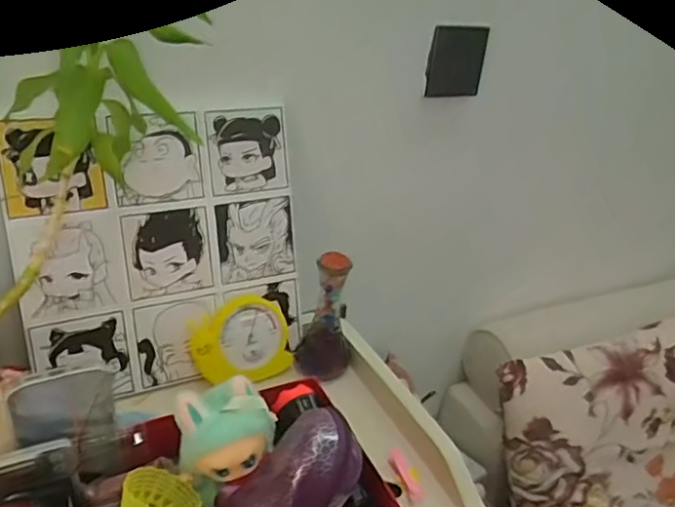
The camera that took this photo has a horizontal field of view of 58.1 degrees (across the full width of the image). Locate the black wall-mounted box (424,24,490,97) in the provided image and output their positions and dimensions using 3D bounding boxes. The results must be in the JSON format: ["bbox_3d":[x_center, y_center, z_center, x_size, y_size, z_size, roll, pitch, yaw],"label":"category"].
[{"bbox_3d":[0.149,-0.239,0.754,0.081,0.081,0.021,-12,35,-30],"label":"black wall-mounted box"}]

